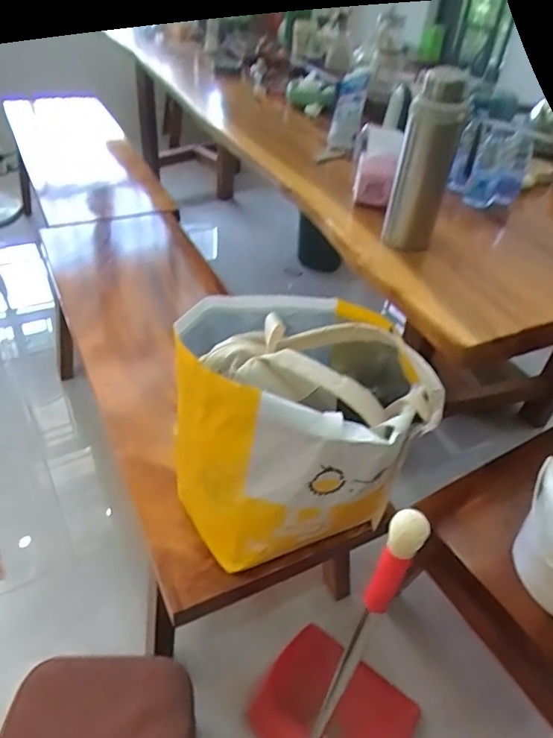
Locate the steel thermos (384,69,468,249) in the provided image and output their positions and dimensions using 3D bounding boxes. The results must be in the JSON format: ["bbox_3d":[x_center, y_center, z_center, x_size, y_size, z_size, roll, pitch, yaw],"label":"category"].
[{"bbox_3d":[0.246,-0.336,0.892,0.086,0.279,0.068,10,42,5],"label":"steel thermos"}]

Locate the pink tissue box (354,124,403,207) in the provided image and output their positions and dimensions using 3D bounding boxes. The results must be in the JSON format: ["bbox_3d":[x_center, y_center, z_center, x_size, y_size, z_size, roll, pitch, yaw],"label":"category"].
[{"bbox_3d":[0.212,-0.423,1.106,0.084,0.099,0.180,8,42,3],"label":"pink tissue box"}]

